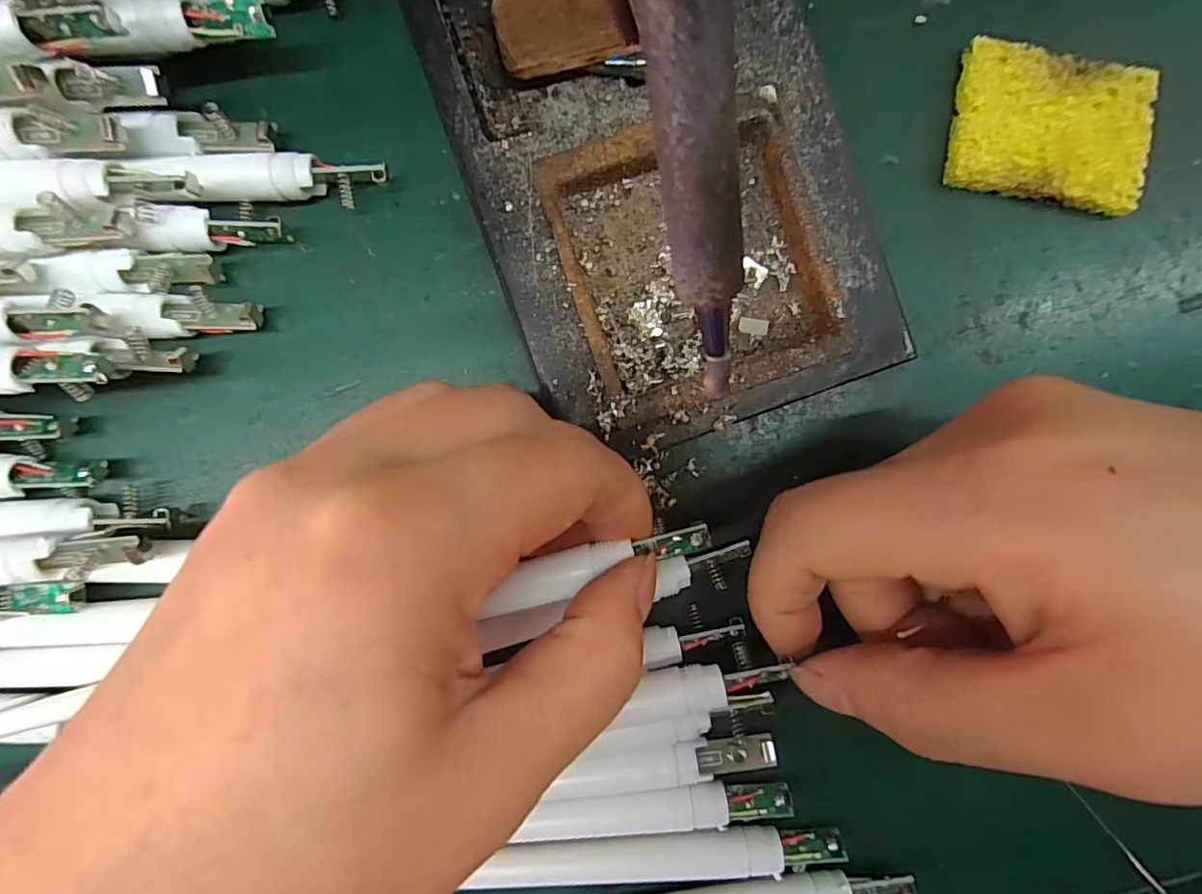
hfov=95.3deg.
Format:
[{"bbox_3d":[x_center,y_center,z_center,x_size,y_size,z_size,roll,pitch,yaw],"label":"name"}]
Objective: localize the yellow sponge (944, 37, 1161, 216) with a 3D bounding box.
[{"bbox_3d":[0.130,-0.092,0.159,0.055,0.008,0.040,9,90,-3],"label":"yellow sponge"}]

